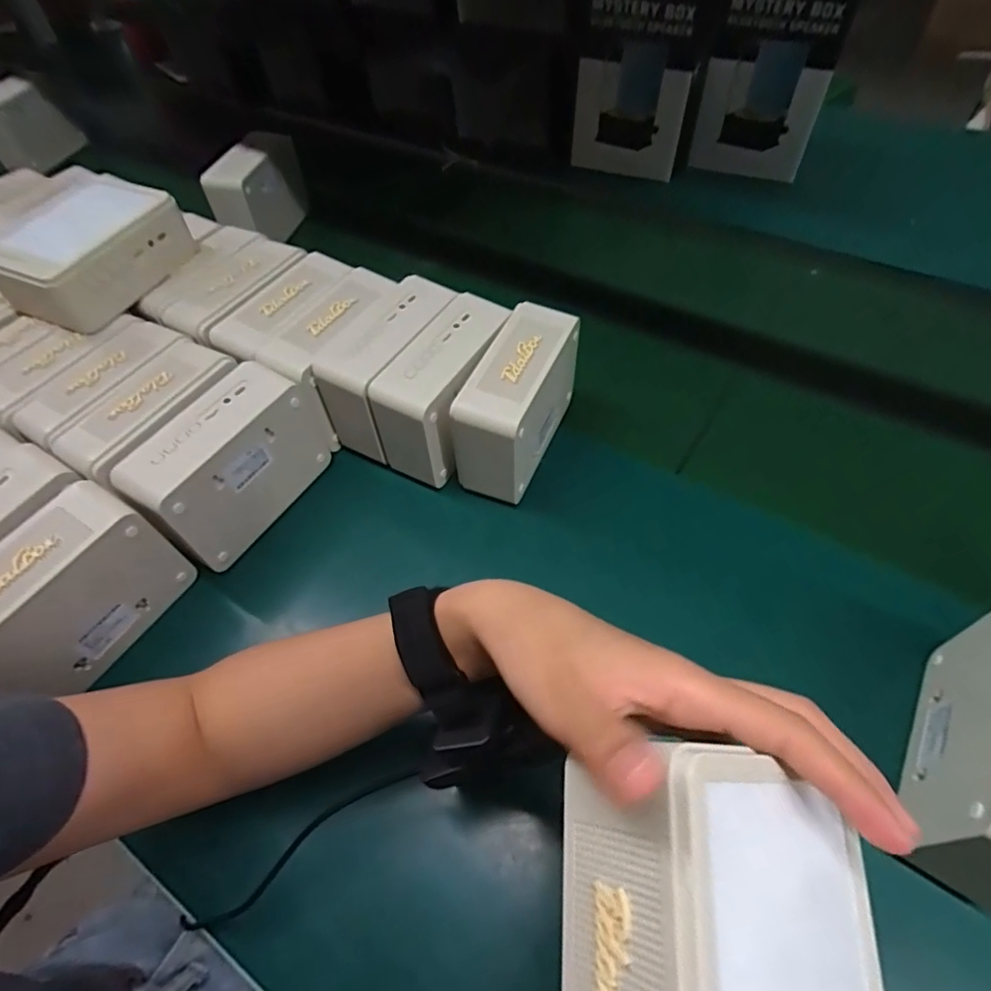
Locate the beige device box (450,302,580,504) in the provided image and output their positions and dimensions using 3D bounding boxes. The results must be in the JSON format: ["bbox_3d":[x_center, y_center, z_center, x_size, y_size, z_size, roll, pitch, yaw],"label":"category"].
[{"bbox_3d":[0.018,-0.077,0.481,0.059,0.105,0.135,20,58,17],"label":"beige device box"}]

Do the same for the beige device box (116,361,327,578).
[{"bbox_3d":[-0.211,-0.022,0.457,0.056,0.104,0.140,24,60,19],"label":"beige device box"}]

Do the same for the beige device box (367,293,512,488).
[{"bbox_3d":[-0.040,-0.089,0.490,0.060,0.098,0.132,25,60,20],"label":"beige device box"}]

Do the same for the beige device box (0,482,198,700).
[{"bbox_3d":[-0.300,0.073,0.392,0.059,0.107,0.138,23,59,18],"label":"beige device box"}]

